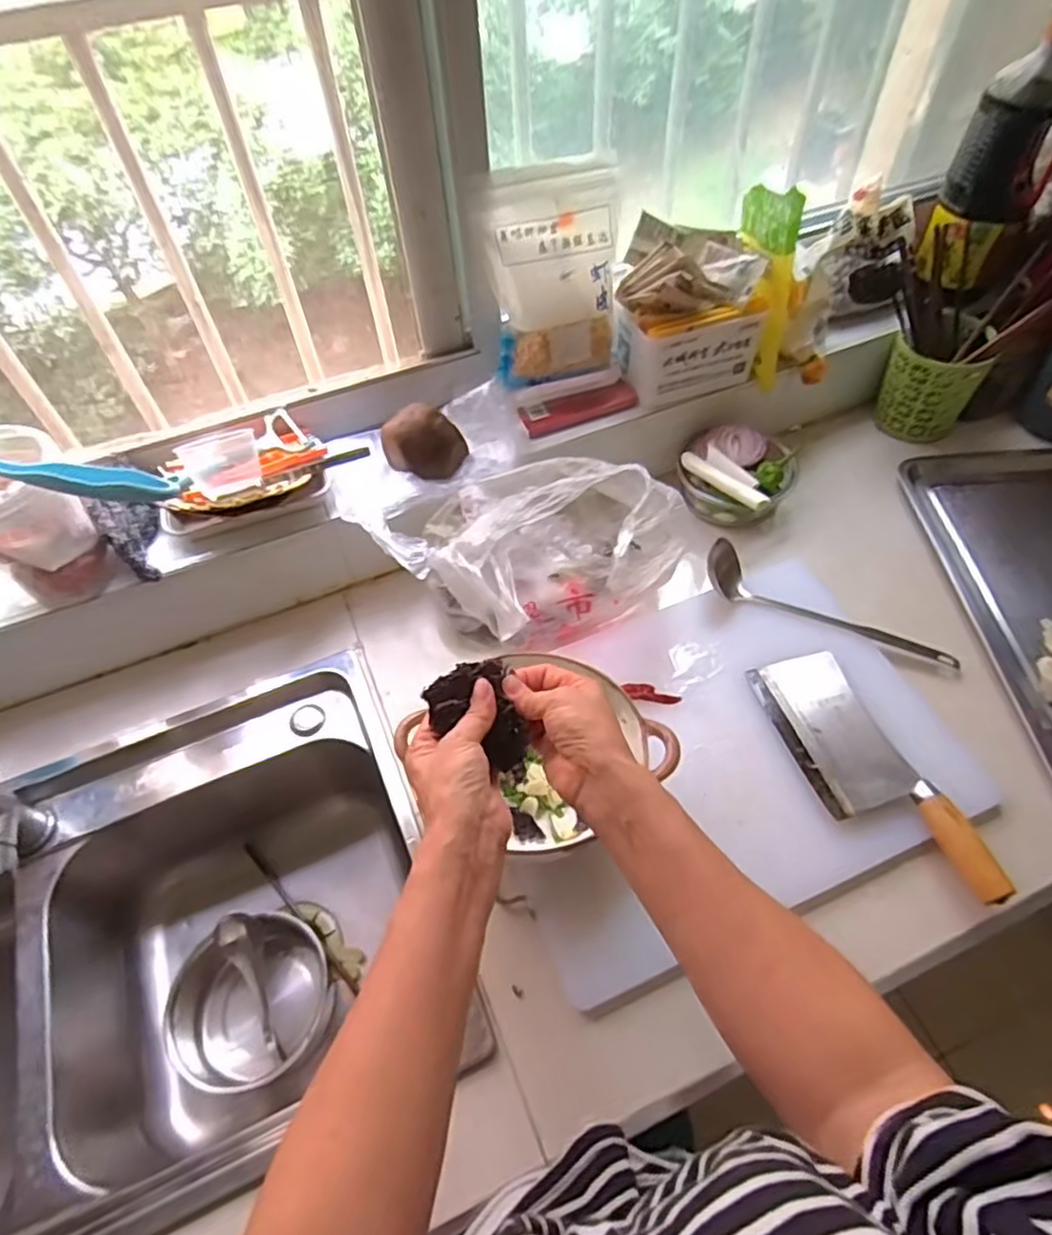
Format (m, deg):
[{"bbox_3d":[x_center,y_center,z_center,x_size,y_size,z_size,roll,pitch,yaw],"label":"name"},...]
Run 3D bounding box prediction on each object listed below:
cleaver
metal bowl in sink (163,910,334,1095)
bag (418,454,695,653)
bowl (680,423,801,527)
[{"bbox_3d":[0.313,0.141,0.628,0.095,0.033,0.259,-16,56,-9],"label":"cleaver"},{"bbox_3d":[-0.286,0.394,0.703,0.146,0.090,0.153,-1,55,2],"label":"metal bowl in sink"},{"bbox_3d":[0.033,-0.055,0.703,0.252,0.201,0.194,-18,56,-9],"label":"bag"},{"bbox_3d":[0.260,-0.175,0.842,0.122,0.079,0.116,34,63,24],"label":"bowl"}]

